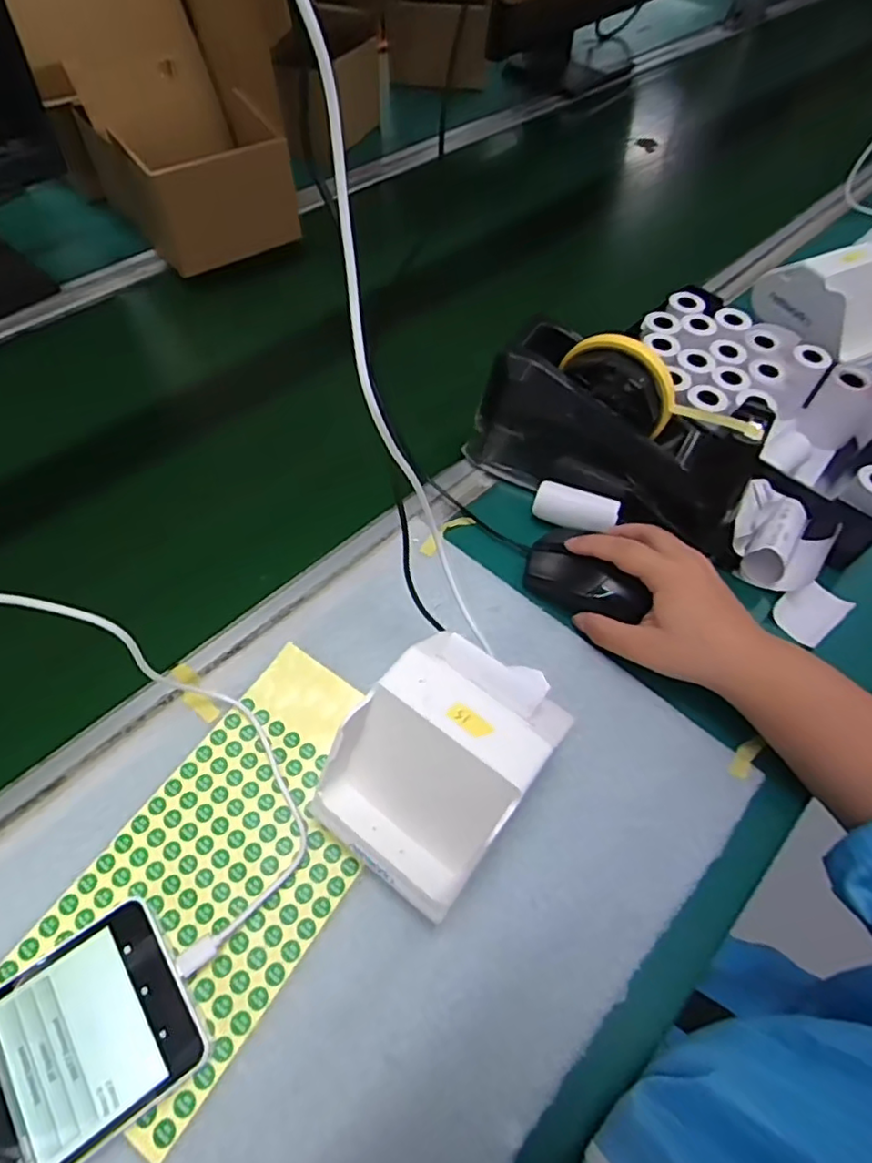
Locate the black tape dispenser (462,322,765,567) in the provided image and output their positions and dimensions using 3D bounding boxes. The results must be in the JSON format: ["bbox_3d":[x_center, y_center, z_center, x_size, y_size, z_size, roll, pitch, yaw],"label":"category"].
[{"bbox_3d":[0.135,-0.105,0.462,0.208,0.109,0.074,29,59,14],"label":"black tape dispenser"}]

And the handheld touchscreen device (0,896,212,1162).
[{"bbox_3d":[-0.165,0.212,0.288,0.097,0.019,0.083,-32,64,-22],"label":"handheld touchscreen device"}]

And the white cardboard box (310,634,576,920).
[{"bbox_3d":[-0.003,0.098,0.327,0.091,0.094,0.105,33,61,17],"label":"white cardboard box"}]

